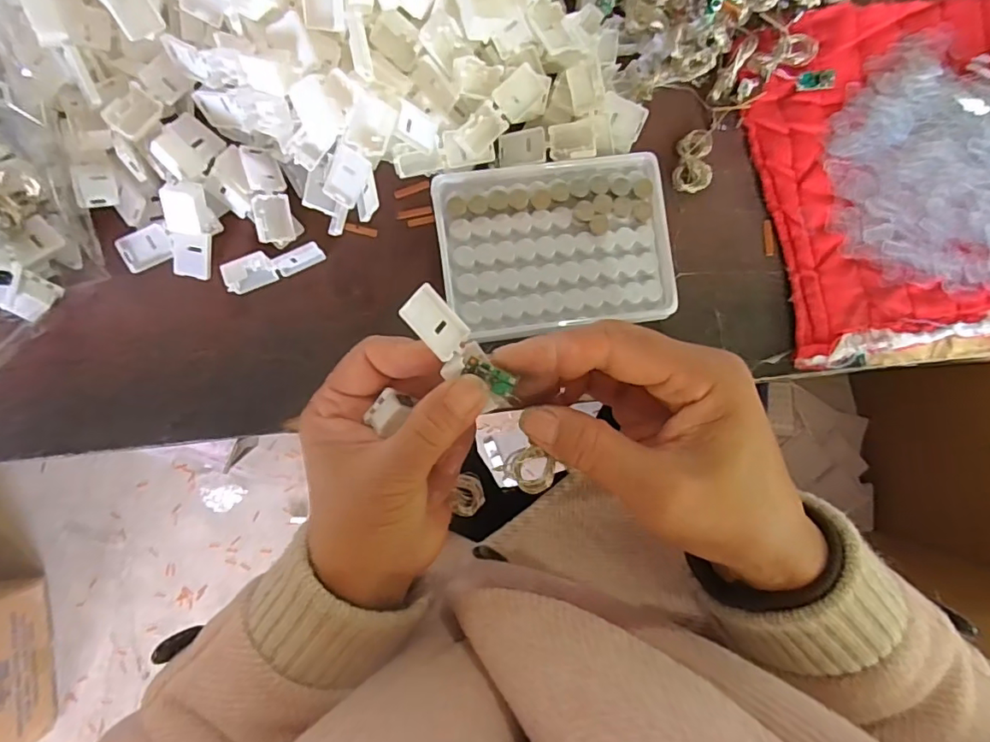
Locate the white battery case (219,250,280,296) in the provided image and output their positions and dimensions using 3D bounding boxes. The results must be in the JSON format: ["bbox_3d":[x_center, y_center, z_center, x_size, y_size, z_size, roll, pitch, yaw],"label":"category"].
[{"bbox_3d":[-0.141,-0.057,0.311,0.027,0.021,0.009,-23,50,-12],"label":"white battery case"}]

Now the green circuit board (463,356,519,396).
[{"bbox_3d":[-0.002,0.002,0.215,0.022,0.005,0.008,33,83,-15],"label":"green circuit board"}]

